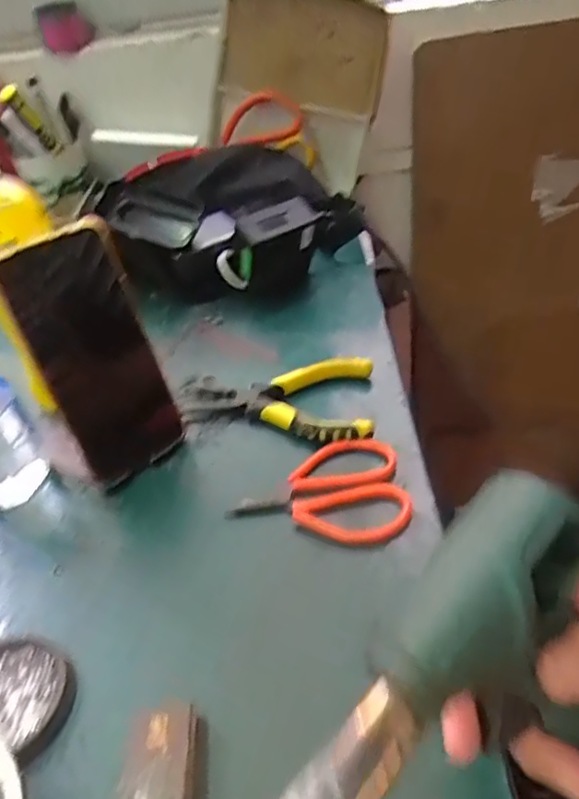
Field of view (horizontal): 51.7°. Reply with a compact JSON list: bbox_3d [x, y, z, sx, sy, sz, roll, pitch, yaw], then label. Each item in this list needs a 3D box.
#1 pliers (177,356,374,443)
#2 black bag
[{"bbox_3d":[-0.013,0.001,0.463,0.152,0.012,0.088,-4,40,5],"label":"pliers"},{"bbox_3d":[-0.056,-0.181,0.609,0.232,0.101,0.144,0,41,10],"label":"black bag"}]

